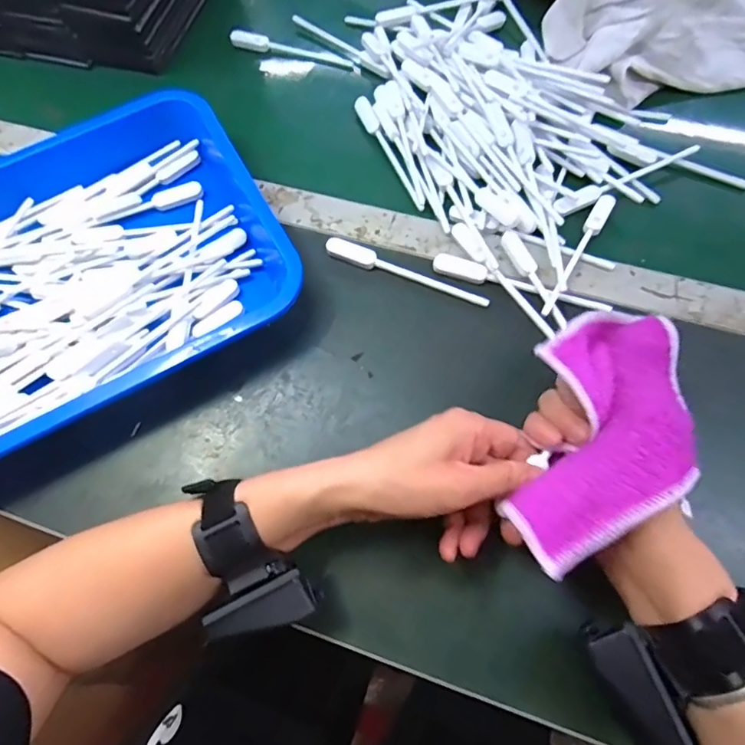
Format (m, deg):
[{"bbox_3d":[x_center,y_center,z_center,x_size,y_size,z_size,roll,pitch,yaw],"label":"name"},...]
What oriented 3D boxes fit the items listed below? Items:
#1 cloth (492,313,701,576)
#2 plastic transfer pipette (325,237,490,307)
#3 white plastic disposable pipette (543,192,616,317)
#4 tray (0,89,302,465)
[{"bbox_3d":[0.135,0.032,0.295,0.092,0.028,0.172,24,67,12],"label":"cloth"},{"bbox_3d":[0.028,-0.084,0.426,0.144,0.007,0.016,22,70,11],"label":"plastic transfer pipette"},{"bbox_3d":[0.172,-0.101,0.418,0.015,0.009,0.142,29,71,13],"label":"white plastic disposable pipette"},{"bbox_3d":[-0.262,-0.072,0.417,0.364,0.049,0.263,-27,69,-9],"label":"tray"}]

